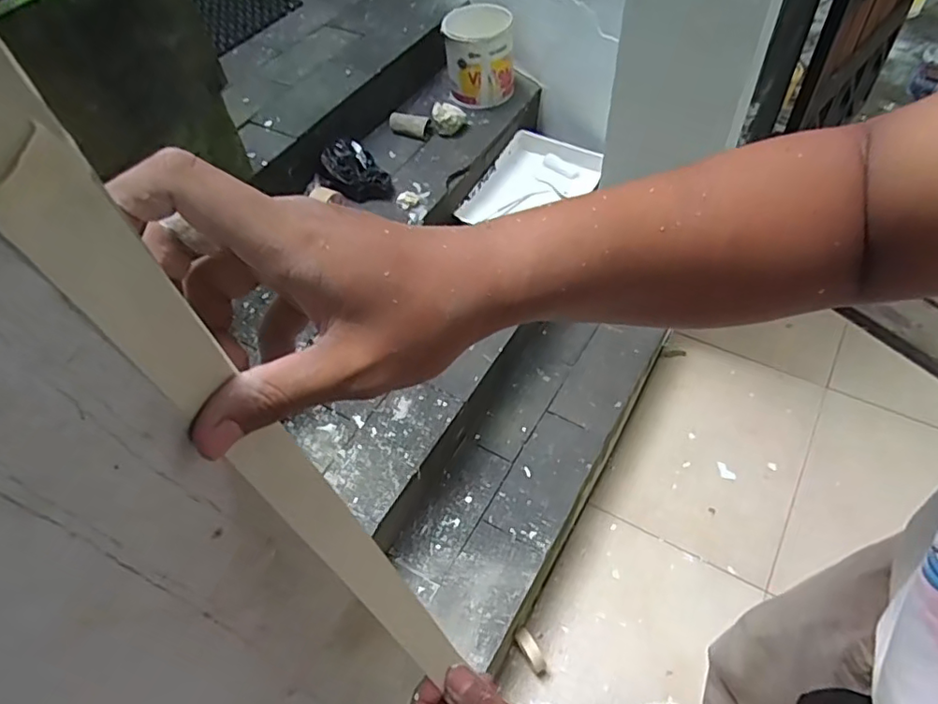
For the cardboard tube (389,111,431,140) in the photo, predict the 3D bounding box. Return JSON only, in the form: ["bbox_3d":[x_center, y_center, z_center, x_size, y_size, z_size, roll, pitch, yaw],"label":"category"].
[{"bbox_3d":[-0.159,-0.606,1.577,0.111,0.053,0.056,17,57,18],"label":"cardboard tube"}]

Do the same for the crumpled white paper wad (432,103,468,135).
[{"bbox_3d":[-0.051,-0.614,1.564,0.088,0.064,0.064,-8,53,0],"label":"crumpled white paper wad"}]

